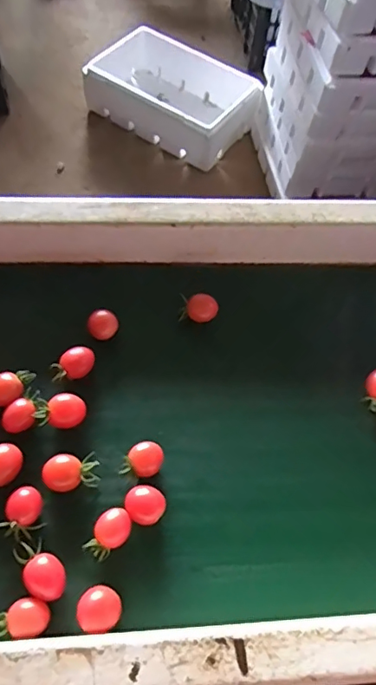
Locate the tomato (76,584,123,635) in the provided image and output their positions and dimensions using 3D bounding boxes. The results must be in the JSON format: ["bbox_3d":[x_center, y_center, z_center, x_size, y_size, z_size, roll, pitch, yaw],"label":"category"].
[{"bbox_3d":[-0.057,0.175,0.339,0.026,0.030,0.027,1,59,-2],"label":"tomato"}]

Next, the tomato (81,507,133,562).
[{"bbox_3d":[-0.055,0.136,0.364,0.023,0.023,0.034,40,65,19],"label":"tomato"}]

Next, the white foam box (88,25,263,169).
[{"bbox_3d":[-0.049,-0.658,1.367,0.442,0.133,0.270,29,62,13],"label":"white foam box"}]

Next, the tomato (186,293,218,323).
[{"bbox_3d":[0.012,-0.029,0.456,0.026,0.019,0.021,6,59,0],"label":"tomato"}]

